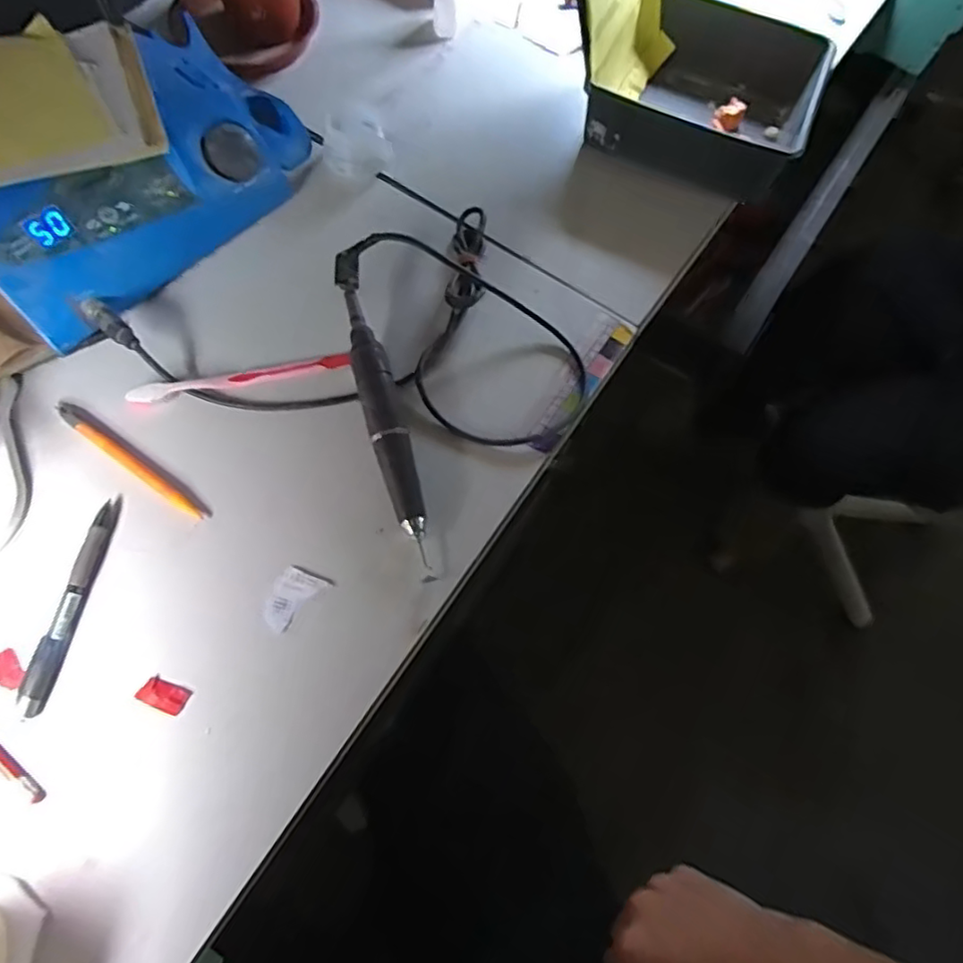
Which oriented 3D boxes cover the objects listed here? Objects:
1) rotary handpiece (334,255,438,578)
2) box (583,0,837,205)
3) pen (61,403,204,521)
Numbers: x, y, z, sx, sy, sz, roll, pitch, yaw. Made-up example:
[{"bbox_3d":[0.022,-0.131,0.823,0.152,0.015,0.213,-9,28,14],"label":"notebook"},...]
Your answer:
[{"bbox_3d":[-0.067,-0.050,0.432,0.024,0.038,0.228,-15,70,-10],"label":"rotary handpiece"},{"bbox_3d":[0.182,-0.384,0.505,0.214,0.191,0.170,24,68,6],"label":"box"},{"bbox_3d":[-0.236,-0.014,0.426,0.124,0.011,0.010,35,70,10],"label":"pen"}]

